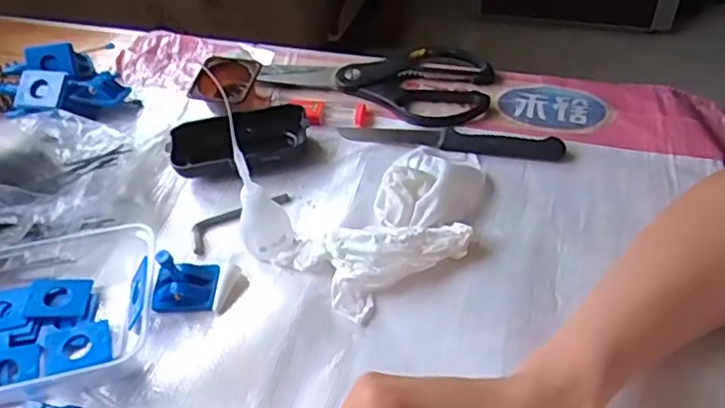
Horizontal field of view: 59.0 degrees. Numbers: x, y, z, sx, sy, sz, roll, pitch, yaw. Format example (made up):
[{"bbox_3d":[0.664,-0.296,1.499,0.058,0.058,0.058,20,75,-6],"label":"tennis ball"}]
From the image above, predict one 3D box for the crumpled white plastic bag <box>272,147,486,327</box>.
[{"bbox_3d":[0.030,0.009,0.445,0.159,0.029,0.088,-35,57,-23],"label":"crumpled white plastic bag"}]

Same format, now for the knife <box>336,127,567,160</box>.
[{"bbox_3d":[0.070,-0.052,0.516,0.177,0.007,0.023,7,51,9],"label":"knife"}]

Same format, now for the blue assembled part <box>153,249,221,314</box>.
[{"bbox_3d":[-0.121,0.047,0.425,0.042,0.042,0.031,-2,50,2],"label":"blue assembled part"}]

